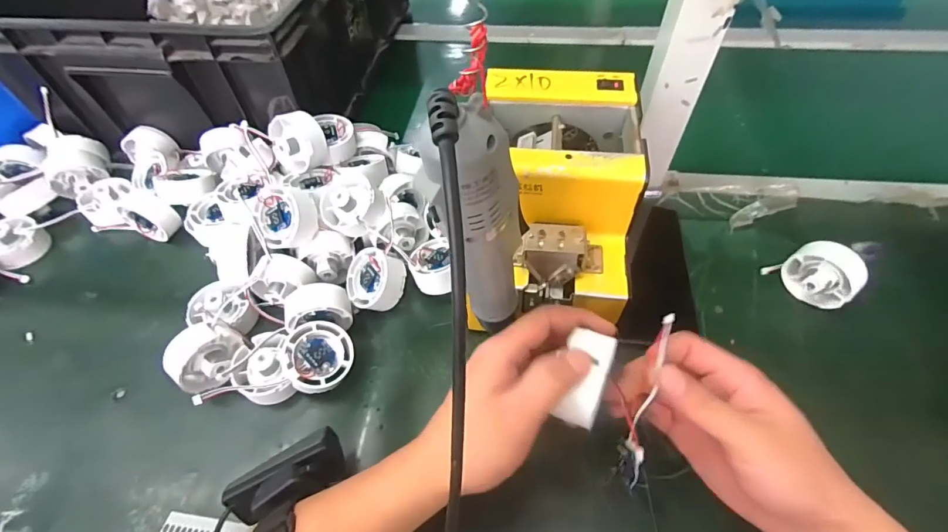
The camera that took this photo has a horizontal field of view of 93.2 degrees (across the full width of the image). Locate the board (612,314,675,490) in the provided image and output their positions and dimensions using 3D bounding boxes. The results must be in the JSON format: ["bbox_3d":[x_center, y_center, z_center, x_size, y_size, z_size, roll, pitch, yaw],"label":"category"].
[{"bbox_3d":[0.100,0.076,0.261,0.013,0.019,0.099,14,87,11],"label":"board"}]

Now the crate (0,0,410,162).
[{"bbox_3d":[-0.330,-0.361,0.607,0.390,0.166,0.468,5,54,6],"label":"crate"}]

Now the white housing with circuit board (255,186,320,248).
[{"bbox_3d":[-0.168,-0.043,0.400,0.051,0.029,0.054,7,97,21],"label":"white housing with circuit board"}]

